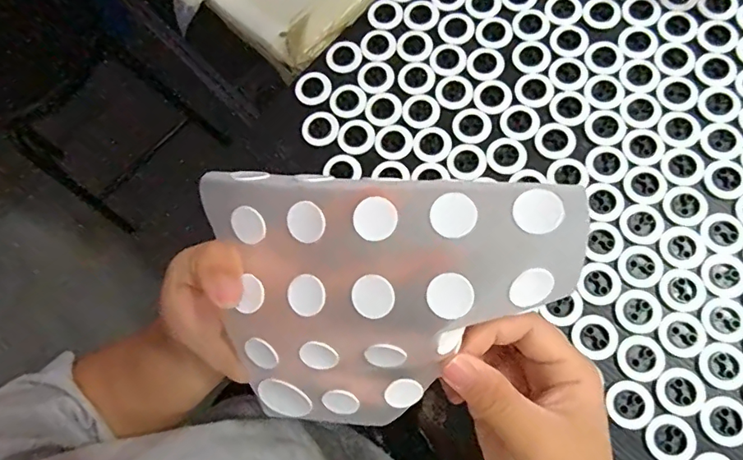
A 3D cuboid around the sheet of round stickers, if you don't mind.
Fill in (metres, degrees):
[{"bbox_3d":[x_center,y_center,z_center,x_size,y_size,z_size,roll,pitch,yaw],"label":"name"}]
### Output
[{"bbox_3d":[0.006,0.036,0.216,0.152,0.021,0.119,0,104,19],"label":"sheet of round stickers"}]

